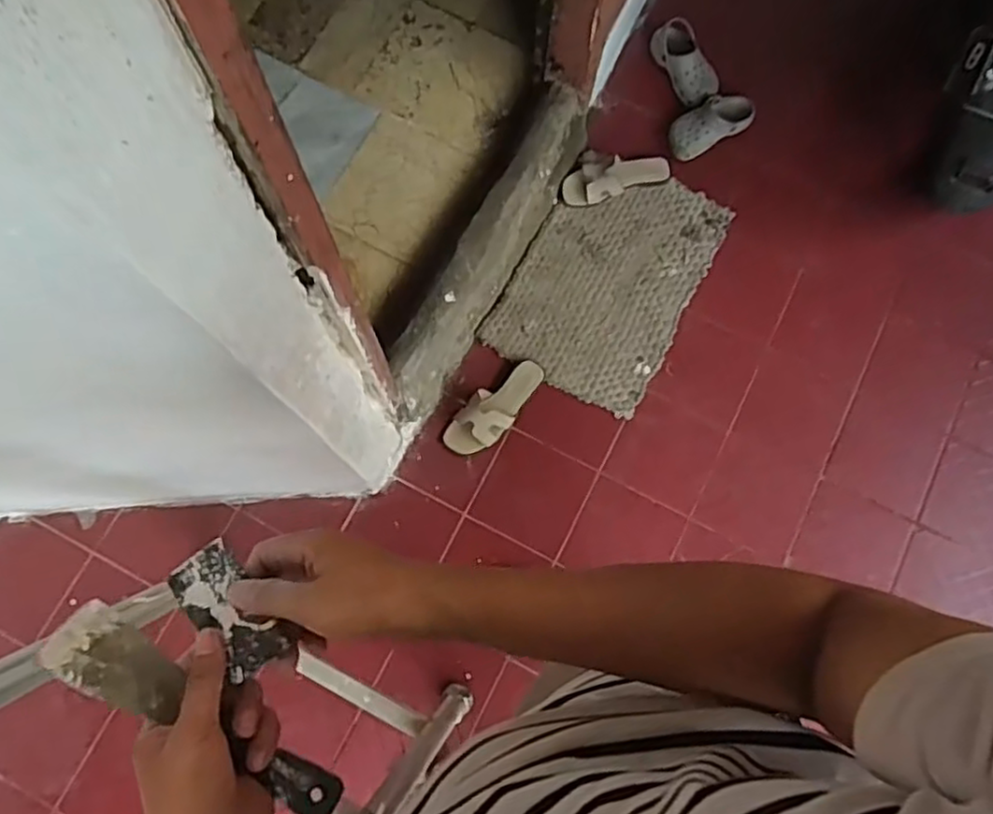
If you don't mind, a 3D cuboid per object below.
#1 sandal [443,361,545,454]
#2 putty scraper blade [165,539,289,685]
[{"bbox_3d":[0.002,-0.001,1.453,0.091,0.060,0.246,42,79,9],"label":"sandal"},{"bbox_3d":[-0.171,0.130,0.449,0.042,0.008,0.082,-36,80,-8],"label":"putty scraper blade"}]

